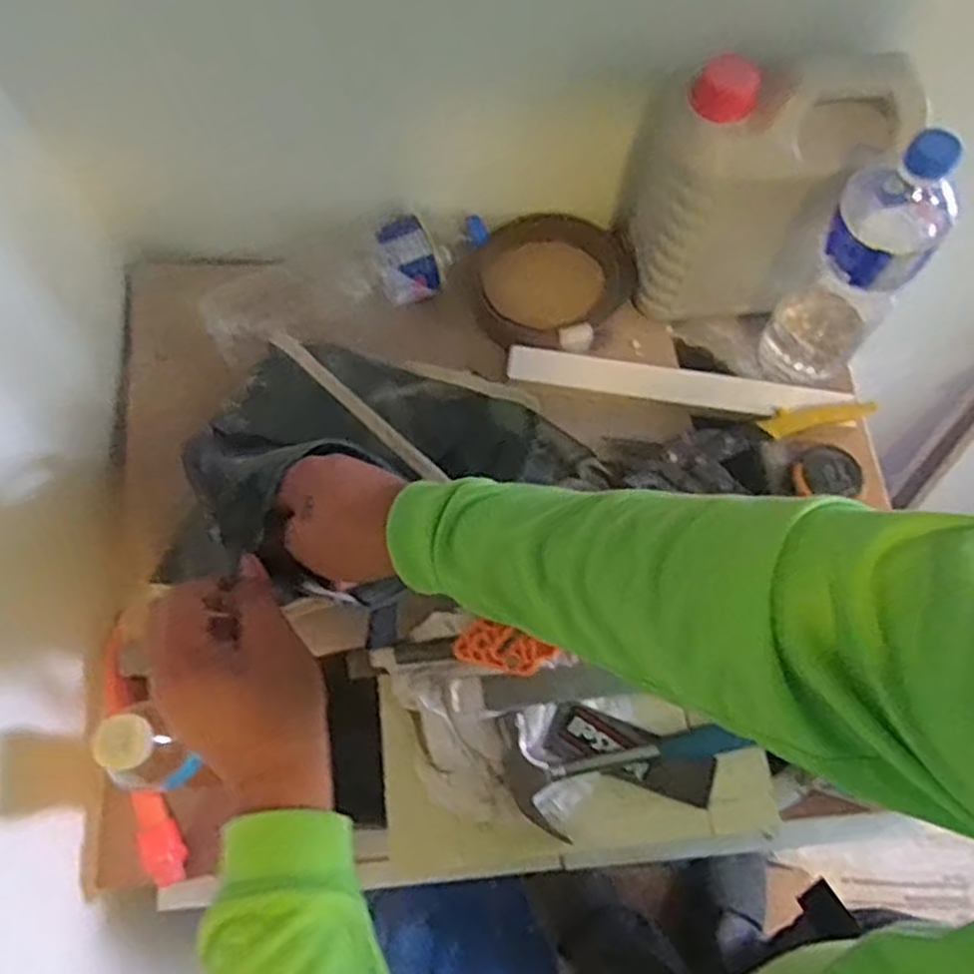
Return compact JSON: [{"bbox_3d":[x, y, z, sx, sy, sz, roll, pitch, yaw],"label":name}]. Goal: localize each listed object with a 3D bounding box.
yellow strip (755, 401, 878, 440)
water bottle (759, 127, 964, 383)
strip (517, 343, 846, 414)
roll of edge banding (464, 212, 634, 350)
[{"bbox_3d":[0.291,-0.064,0.675,0.100,0.018,0.024,-16,70,-4],"label":"yellow strip"},{"bbox_3d":[0.294,-0.172,0.605,0.078,0.256,0.084,35,75,14],"label":"water bottle"},{"bbox_3d":[0.173,-0.093,0.686,0.301,0.016,0.033,7,70,4],"label":"strip"},{"bbox_3d":[0.056,-0.201,0.731,0.152,0.025,0.132,-38,73,-11],"label":"roll of edge banding"}]

